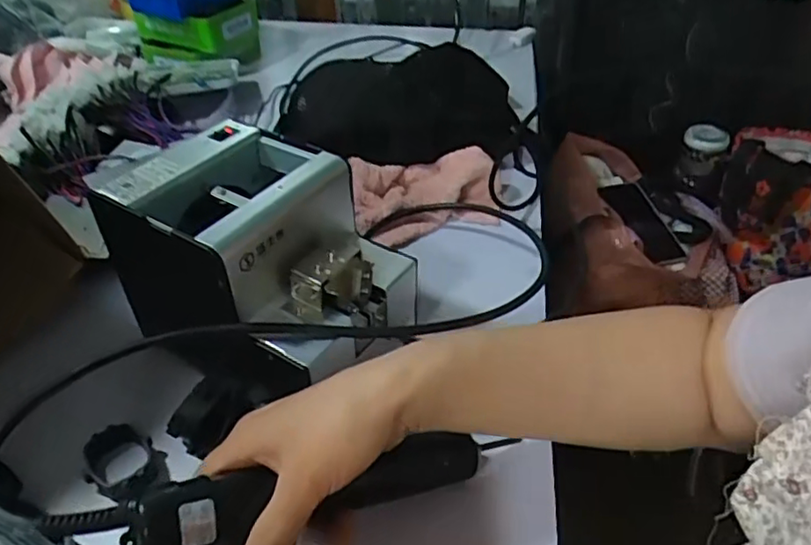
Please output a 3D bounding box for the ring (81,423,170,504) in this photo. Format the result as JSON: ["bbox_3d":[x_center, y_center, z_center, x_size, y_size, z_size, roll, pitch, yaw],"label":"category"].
[{"bbox_3d":[-0.186,0.126,0.406,0.049,0.024,0.041,22,46,23],"label":"ring"}]

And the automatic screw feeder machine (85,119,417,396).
[{"bbox_3d":[-0.096,-0.010,0.438,0.184,0.116,0.131,22,46,24],"label":"automatic screw feeder machine"}]

